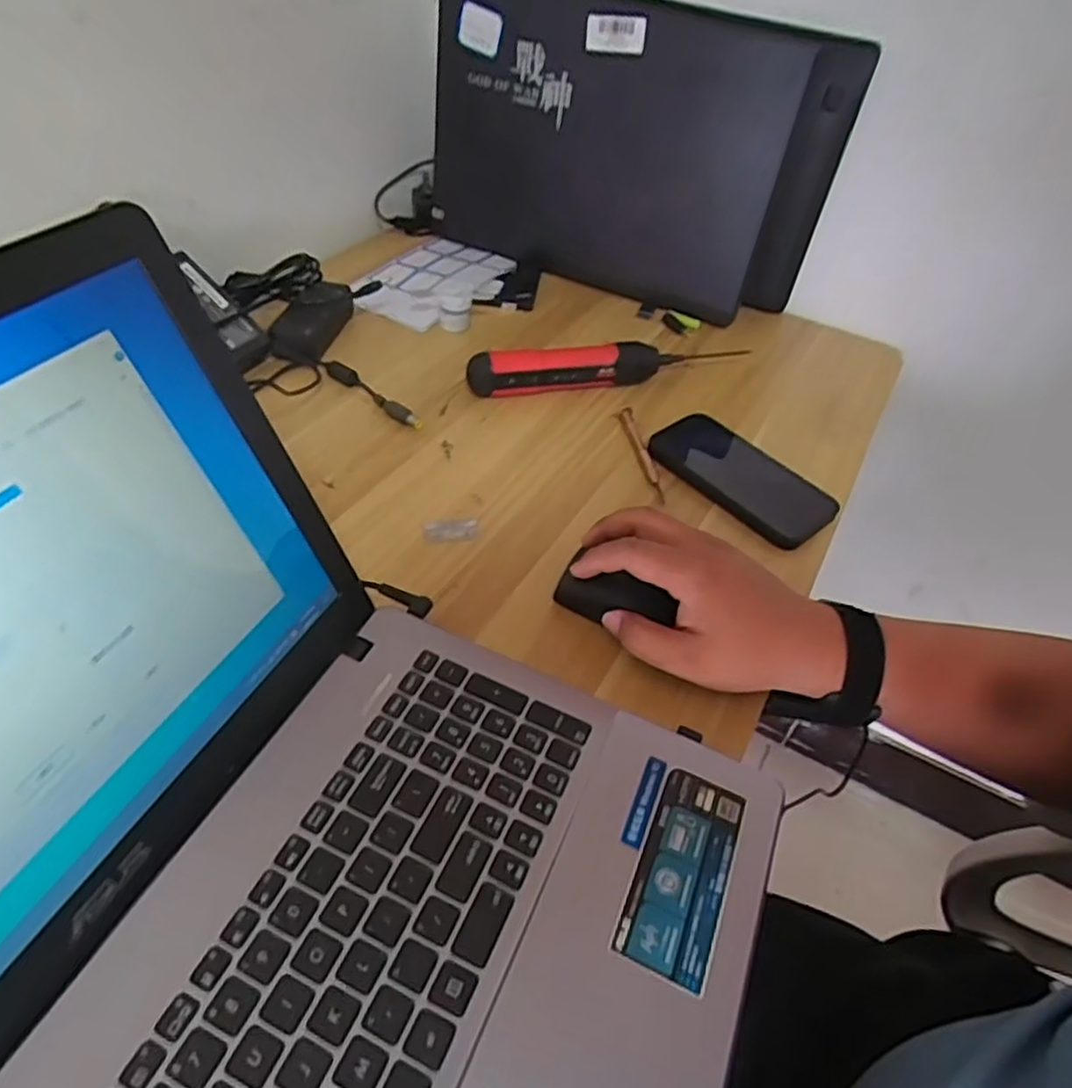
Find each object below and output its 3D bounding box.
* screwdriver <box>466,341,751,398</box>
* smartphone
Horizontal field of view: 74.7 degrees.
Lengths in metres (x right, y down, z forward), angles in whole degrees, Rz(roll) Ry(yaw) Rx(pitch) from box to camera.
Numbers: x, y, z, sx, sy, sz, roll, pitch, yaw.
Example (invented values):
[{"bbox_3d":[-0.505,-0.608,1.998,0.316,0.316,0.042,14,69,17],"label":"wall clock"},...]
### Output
[{"bbox_3d":[0.069,-0.162,0.640,0.259,0.041,0.032,-7,47,-13],"label":"screwdriver"},{"bbox_3d":[0.163,-0.055,0.560,0.070,0.016,0.148,-26,54,-28],"label":"smartphone"}]

